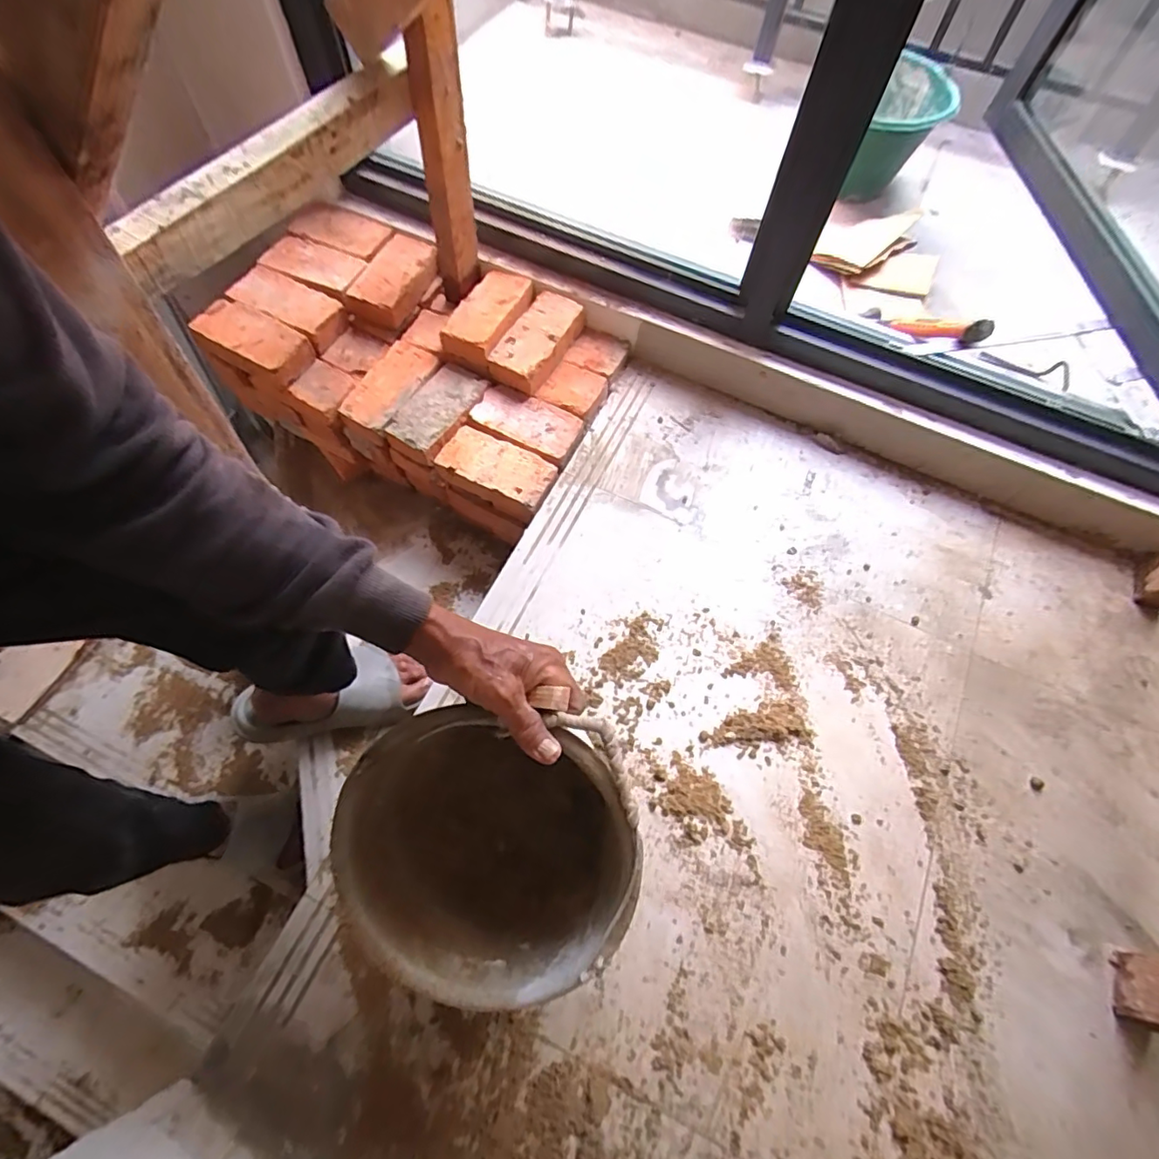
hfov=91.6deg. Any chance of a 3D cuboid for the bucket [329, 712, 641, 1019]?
[{"bbox_3d":[-0.072,0.217,0.525,0.244,0.175,0.244,8,96,5],"label":"bucket"}]

